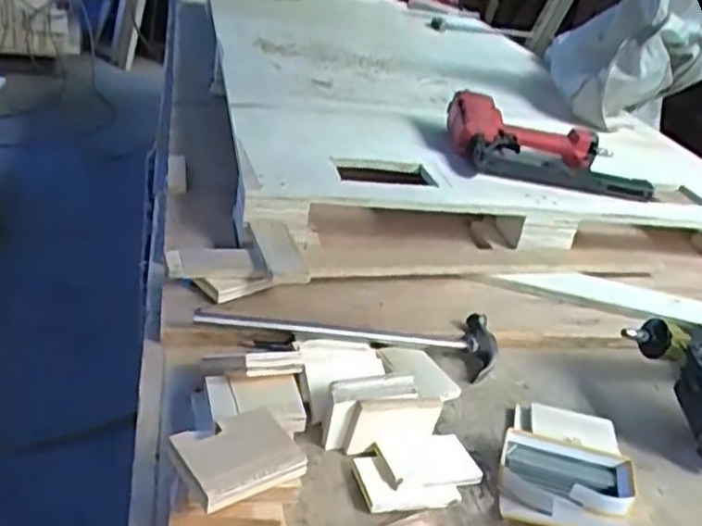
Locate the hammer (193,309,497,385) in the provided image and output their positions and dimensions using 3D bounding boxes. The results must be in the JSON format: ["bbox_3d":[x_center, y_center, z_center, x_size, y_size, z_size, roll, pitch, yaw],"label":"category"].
[{"bbox_3d":[0.007,0.095,0.848,0.357,0.057,0.090,-1,30,-15],"label":"hammer"}]

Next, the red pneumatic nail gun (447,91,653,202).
[{"bbox_3d":[0.335,-0.200,1.230,0.341,0.073,0.207,9,29,3],"label":"red pneumatic nail gun"}]

